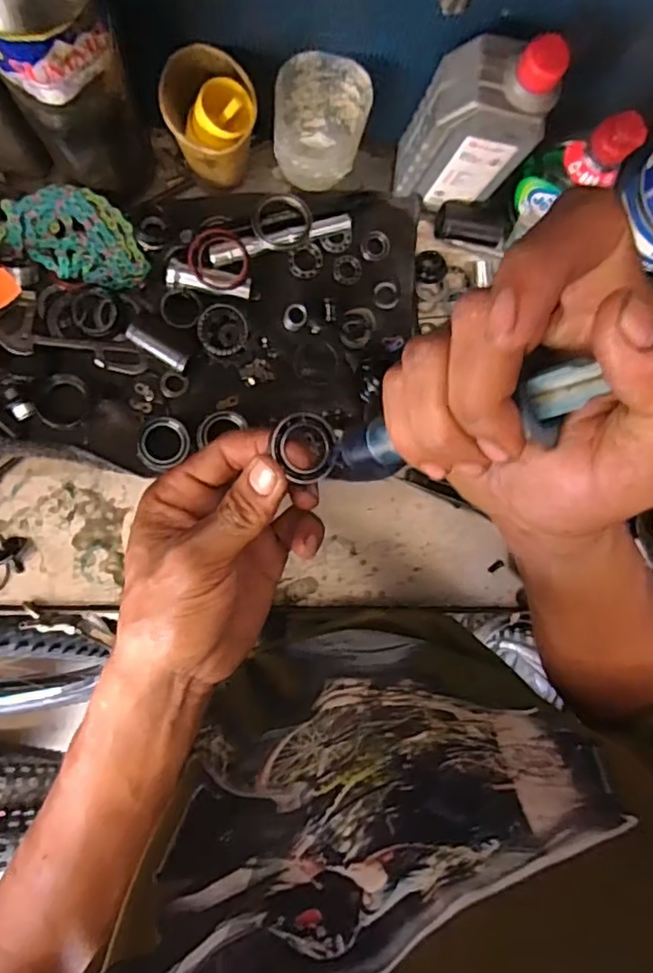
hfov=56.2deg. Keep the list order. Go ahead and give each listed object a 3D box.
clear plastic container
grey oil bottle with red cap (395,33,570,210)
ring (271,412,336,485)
[{"bbox_3d":[-0.008,-0.292,0.502,0.074,0.091,0.060,11,86,-8],"label":"clear plastic container"},{"bbox_3d":[0.111,-0.280,0.468,0.082,0.158,0.063,-2,88,-8],"label":"grey oil bottle with red cap"},{"bbox_3d":[-0.009,-0.017,0.275,0.028,0.008,0.031,2,88,-8],"label":"ring"}]

